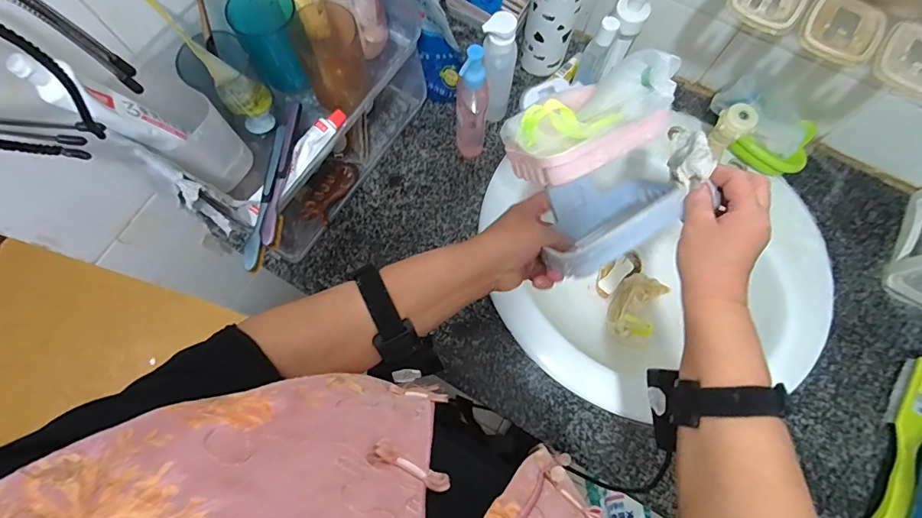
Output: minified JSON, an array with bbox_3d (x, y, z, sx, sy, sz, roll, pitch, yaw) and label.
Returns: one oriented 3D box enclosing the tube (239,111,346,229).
[{"bbox_3d":[-0.188,-0.105,0.495,0.033,0.029,0.160,37,77,9],"label":"tube"}]

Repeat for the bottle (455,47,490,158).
[{"bbox_3d":[0.014,-0.188,0.565,0.037,0.192,0.036,1,73,-2],"label":"bottle"}]

